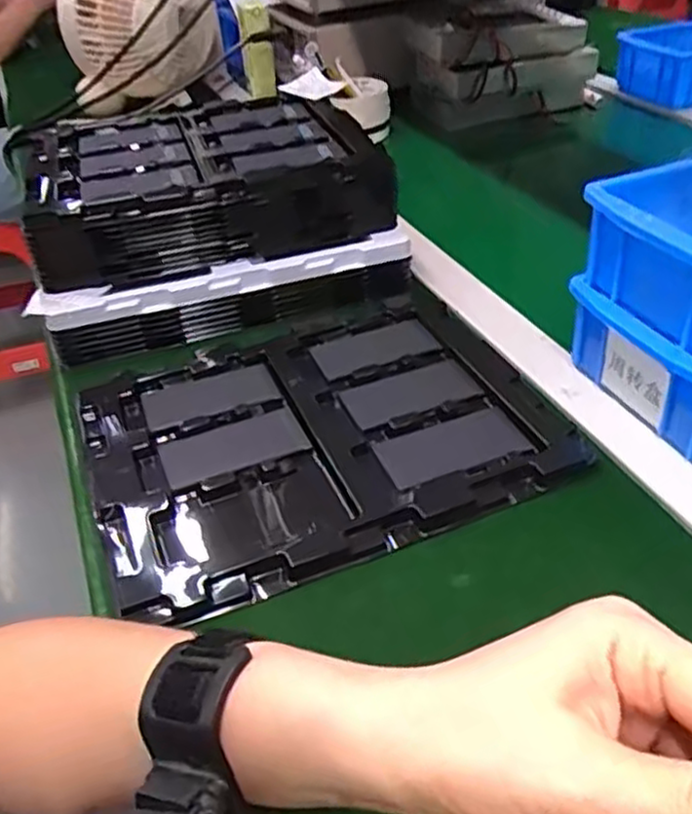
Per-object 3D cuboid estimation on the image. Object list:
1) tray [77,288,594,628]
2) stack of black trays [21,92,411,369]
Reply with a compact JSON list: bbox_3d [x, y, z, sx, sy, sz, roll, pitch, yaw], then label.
[{"bbox_3d":[-0.019,0.018,0.466,0.277,0.032,0.222,-18,40,-16],"label":"tray"},{"bbox_3d":[-0.116,-0.166,0.608,0.272,0.101,0.228,-15,39,-12],"label":"stack of black trays"}]

